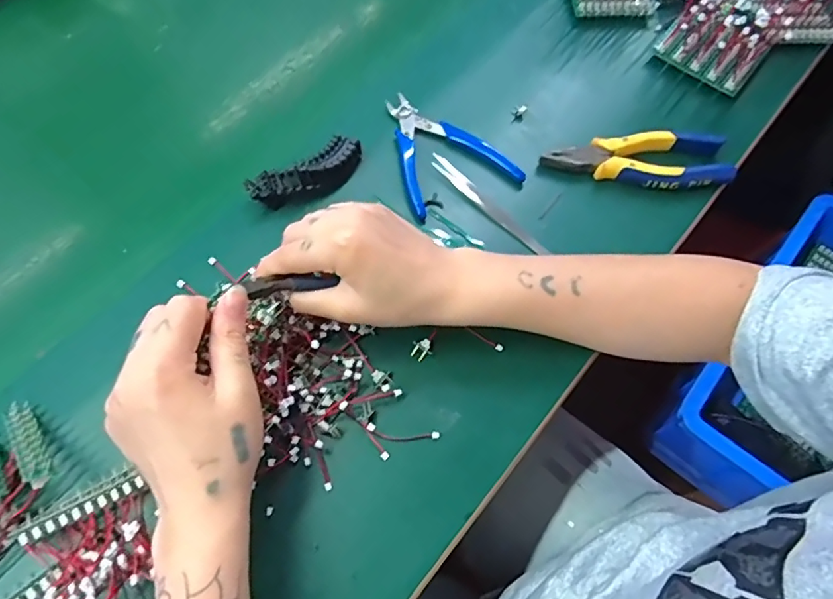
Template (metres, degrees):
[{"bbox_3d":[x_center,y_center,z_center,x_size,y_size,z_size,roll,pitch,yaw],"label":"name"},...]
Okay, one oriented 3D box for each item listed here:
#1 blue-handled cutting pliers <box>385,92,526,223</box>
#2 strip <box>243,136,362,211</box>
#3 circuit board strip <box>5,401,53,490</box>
[{"bbox_3d":[0.022,-0.134,0.451,0.096,0.013,0.120,-21,67,-11],"label":"blue-handled cutting pliers"},{"bbox_3d":[-0.087,-0.102,0.423,0.095,0.025,0.031,-31,70,-15],"label":"strip"},{"bbox_3d":[-0.239,0.087,0.323,0.013,0.014,0.076,-42,48,-18],"label":"circuit board strip"}]

